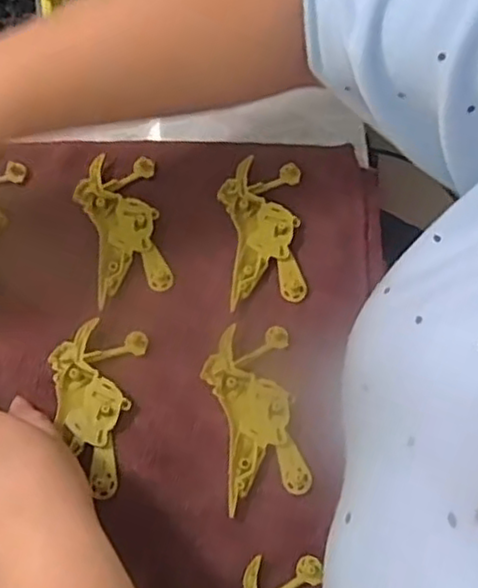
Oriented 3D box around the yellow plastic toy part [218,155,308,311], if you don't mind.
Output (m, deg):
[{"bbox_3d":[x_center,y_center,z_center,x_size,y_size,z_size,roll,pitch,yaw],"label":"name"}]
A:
[{"bbox_3d":[0.015,-0.042,0.440,0.051,0.008,0.099,0,69,-2],"label":"yellow plastic toy part"}]

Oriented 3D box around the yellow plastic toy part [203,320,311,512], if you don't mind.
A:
[{"bbox_3d":[0.009,0.069,0.396,0.051,0.007,0.100,-6,69,-4],"label":"yellow plastic toy part"}]

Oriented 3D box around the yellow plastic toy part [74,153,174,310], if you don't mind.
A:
[{"bbox_3d":[-0.076,-0.045,0.439,0.050,0.007,0.096,-9,69,-5],"label":"yellow plastic toy part"}]

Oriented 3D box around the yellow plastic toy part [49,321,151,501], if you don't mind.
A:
[{"bbox_3d":[-0.089,0.065,0.397,0.051,0.008,0.097,9,69,2],"label":"yellow plastic toy part"}]

